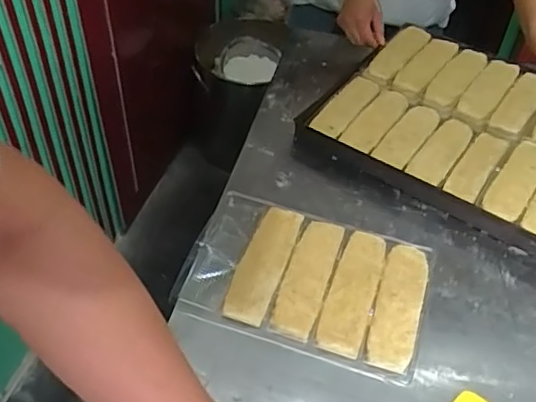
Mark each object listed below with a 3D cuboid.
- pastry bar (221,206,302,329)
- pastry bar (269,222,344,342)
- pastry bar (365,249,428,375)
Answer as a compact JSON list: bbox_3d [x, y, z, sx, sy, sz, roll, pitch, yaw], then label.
[{"bbox_3d":[-0.006,0.083,0.752,0.057,0.020,0.189,15,48,12],"label":"pastry bar"},{"bbox_3d":[0.052,0.100,0.740,0.056,0.017,0.188,15,48,12],"label":"pastry bar"},{"bbox_3d":[0.165,0.128,0.710,0.056,0.029,0.185,16,48,12],"label":"pastry bar"}]

